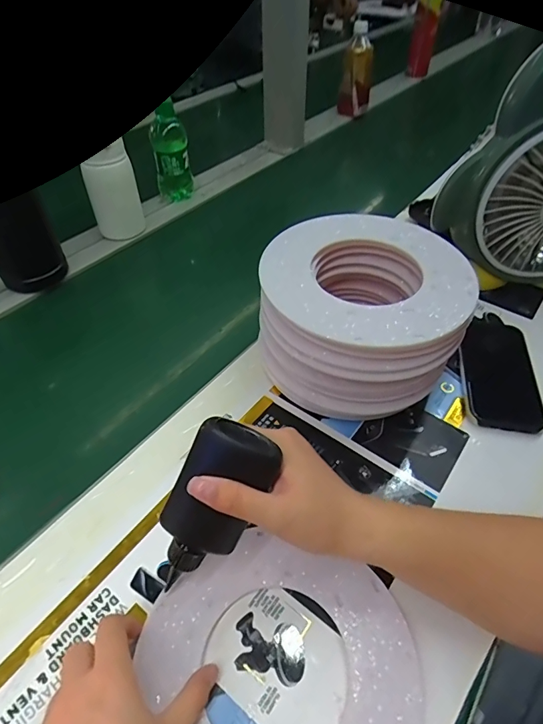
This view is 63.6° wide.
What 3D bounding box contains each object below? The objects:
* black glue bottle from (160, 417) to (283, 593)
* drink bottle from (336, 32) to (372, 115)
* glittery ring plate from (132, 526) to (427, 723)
[{"bbox_3d":[-0.042,0.098,0.294,0.041,0.120,0.047,-6,39,-47],"label":"black glue bottle"},{"bbox_3d":[0.222,-0.737,1.137,0.079,0.161,0.064,5,46,4],"label":"drink bottle"},{"bbox_3d":[0.011,0.214,0.305,0.177,0.013,0.183,0,46,0],"label":"glittery ring plate"}]

